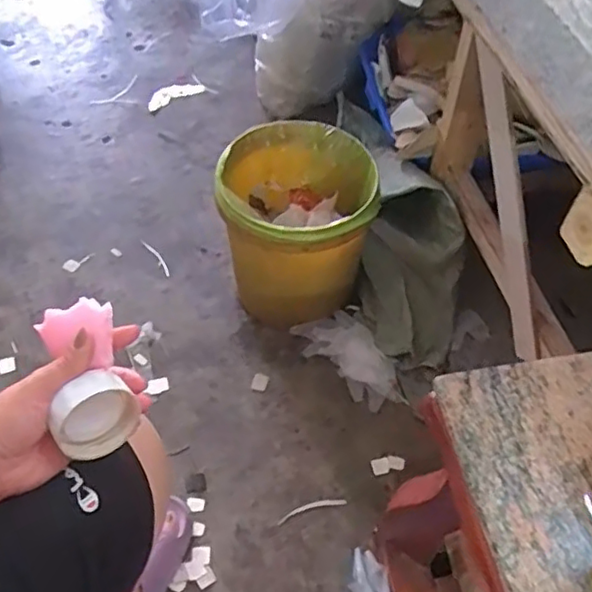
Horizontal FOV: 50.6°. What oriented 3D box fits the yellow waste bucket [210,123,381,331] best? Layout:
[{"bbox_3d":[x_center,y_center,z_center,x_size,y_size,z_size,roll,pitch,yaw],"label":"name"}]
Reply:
[{"bbox_3d":[-0.002,-0.121,1.123,0.255,0.242,0.263,1,52,-2],"label":"yellow waste bucket"}]

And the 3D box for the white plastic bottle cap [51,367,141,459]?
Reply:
[{"bbox_3d":[-0.152,0.092,0.471,0.055,0.065,0.028,-35,61,-26],"label":"white plastic bottle cap"}]

